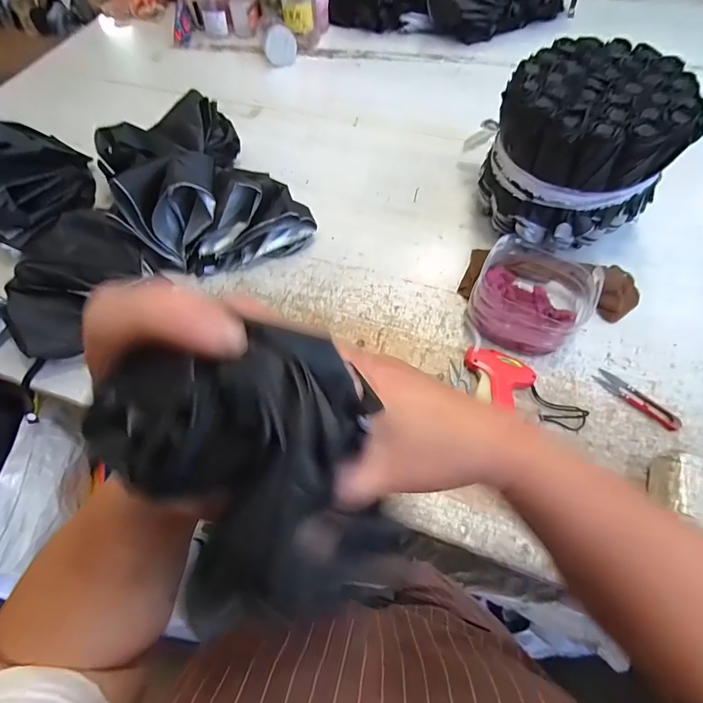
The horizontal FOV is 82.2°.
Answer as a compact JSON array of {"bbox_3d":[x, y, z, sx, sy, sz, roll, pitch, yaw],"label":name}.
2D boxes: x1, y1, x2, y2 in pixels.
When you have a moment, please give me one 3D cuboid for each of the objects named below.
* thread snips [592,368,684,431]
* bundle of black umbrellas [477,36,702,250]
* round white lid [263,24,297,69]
[{"bbox_3d":[0.401,0.067,0.564,0.116,0.004,0.029,38,69,22],"label":"thread snips"},{"bbox_3d":[0.357,-0.314,0.634,0.255,0.193,0.247,21,64,15],"label":"bundle of black umbrellas"},{"bbox_3d":[-0.185,-0.802,1.059,0.081,0.086,0.026,-10,34,-27],"label":"round white lid"}]

